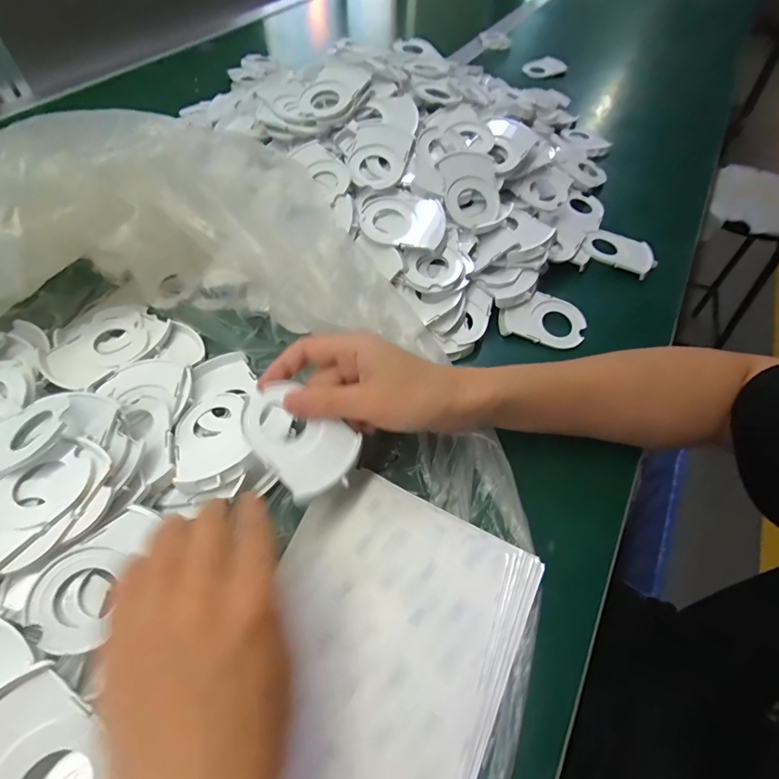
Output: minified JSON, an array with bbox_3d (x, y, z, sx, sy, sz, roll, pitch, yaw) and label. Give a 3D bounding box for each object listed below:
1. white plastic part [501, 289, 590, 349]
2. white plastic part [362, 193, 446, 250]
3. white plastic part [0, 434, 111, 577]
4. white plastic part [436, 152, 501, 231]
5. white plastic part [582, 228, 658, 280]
[{"bbox_3d":[0.146,-0.068,0.397,0.080,0.019,0.051,11,56,5],"label":"white plastic part"},{"bbox_3d":[0.012,-0.155,0.385,0.075,0.015,0.060,7,71,3],"label":"white plastic part"},{"bbox_3d":[-0.211,0.063,0.241,0.055,0.014,0.086,30,60,17],"label":"white plastic part"},{"bbox_3d":[0.078,-0.190,0.397,0.056,0.010,0.071,-9,92,-10],"label":"white plastic part"},{"bbox_3d":[0.256,-0.154,0.462,0.077,0.012,0.051,25,59,14],"label":"white plastic part"}]

